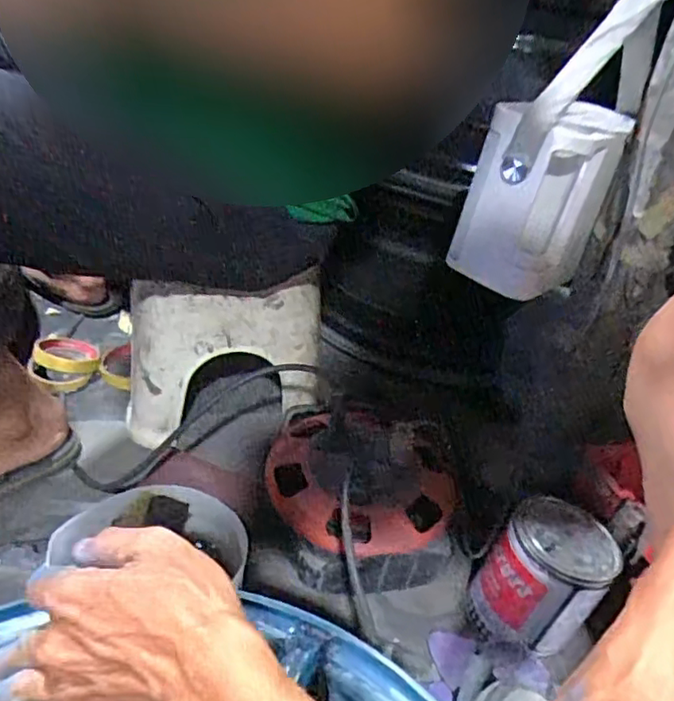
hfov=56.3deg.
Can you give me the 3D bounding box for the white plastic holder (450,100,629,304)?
[{"bbox_3d":[0.201,-0.155,0.620,0.120,0.157,0.150,24,36,18],"label":"white plastic holder"}]

